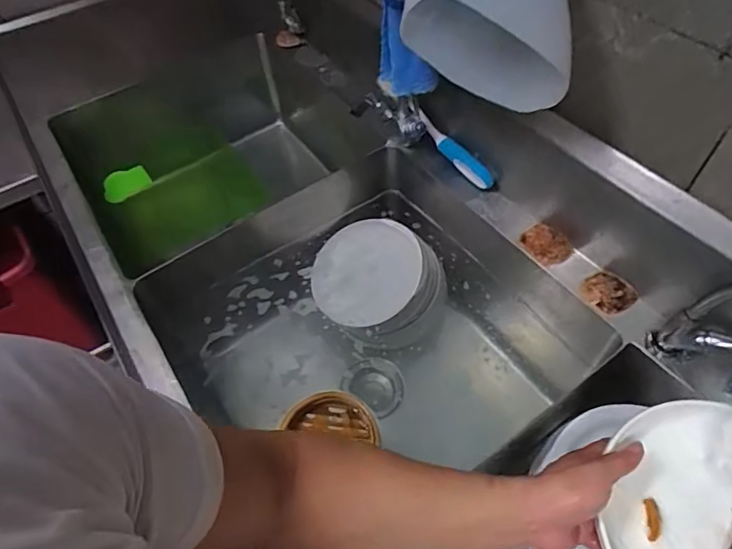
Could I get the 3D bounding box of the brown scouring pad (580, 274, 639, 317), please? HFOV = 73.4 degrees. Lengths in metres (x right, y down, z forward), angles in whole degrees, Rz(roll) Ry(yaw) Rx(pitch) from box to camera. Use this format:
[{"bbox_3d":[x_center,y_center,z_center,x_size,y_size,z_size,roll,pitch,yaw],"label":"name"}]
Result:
[{"bbox_3d":[0.335,0.027,0.679,0.054,0.014,0.063,-32,58,-18],"label":"brown scouring pad"}]

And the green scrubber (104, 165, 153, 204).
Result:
[{"bbox_3d":[-0.502,-0.188,1.024,0.097,0.056,0.020,-28,26,-6],"label":"green scrubber"}]

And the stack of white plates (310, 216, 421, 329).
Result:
[{"bbox_3d":[0.002,0.001,0.906,0.190,0.043,0.224,3,57,7],"label":"stack of white plates"}]

